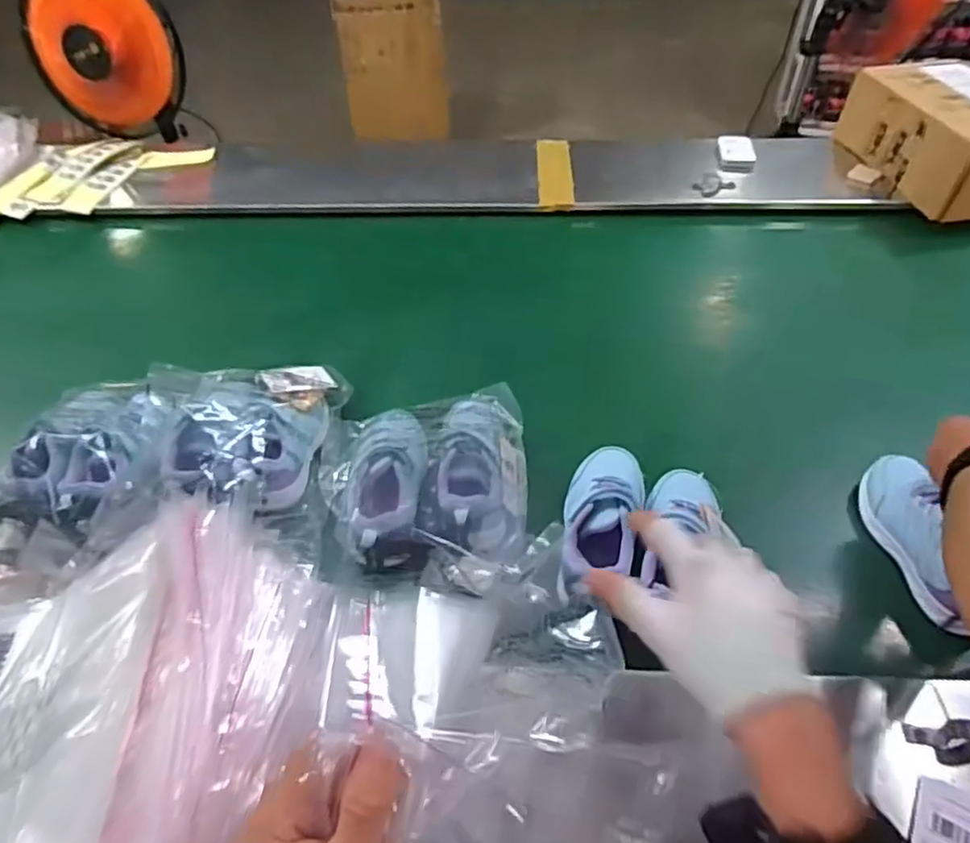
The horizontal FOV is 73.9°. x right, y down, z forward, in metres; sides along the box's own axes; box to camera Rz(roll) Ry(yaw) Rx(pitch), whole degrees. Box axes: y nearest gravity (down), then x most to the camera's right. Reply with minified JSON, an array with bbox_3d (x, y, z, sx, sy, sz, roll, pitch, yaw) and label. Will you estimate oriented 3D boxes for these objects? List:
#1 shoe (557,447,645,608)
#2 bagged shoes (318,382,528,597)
[{"bbox_3d":[0.107,0.092,0.599,0.070,0.057,0.175,14,47,12],"label":"shoe"},{"bbox_3d":[-0.064,0.060,0.651,0.209,0.075,0.221,-4,49,-4],"label":"bagged shoes"}]

